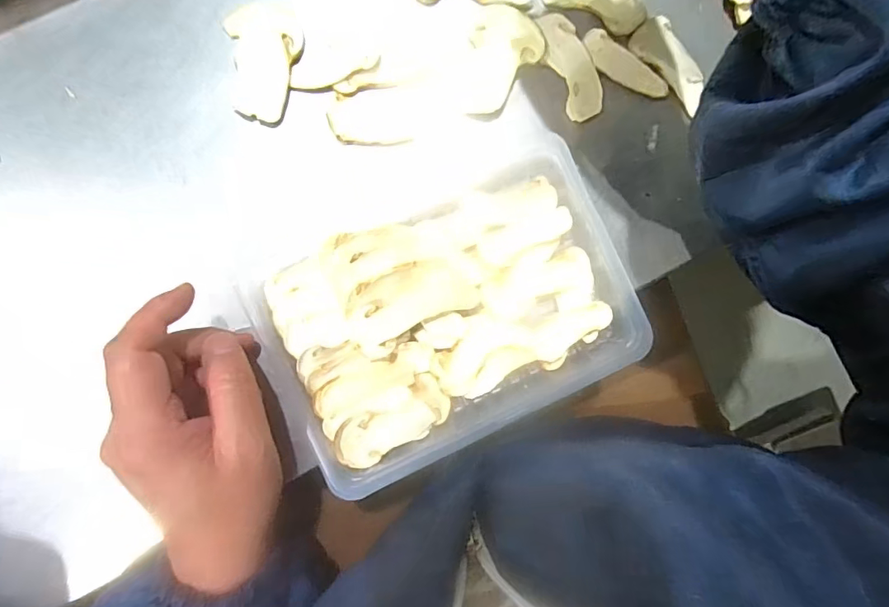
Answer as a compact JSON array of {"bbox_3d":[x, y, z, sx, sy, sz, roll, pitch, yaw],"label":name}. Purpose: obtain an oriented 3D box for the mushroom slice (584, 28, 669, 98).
[{"bbox_3d":[0.116,-0.152,0.313,0.061,0.006,0.020,36,85,-2],"label":"mushroom slice"}]

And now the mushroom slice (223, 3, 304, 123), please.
[{"bbox_3d":[-0.113,-0.147,0.294,0.045,0.005,0.068,15,86,-4],"label":"mushroom slice"}]

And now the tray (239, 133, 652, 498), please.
[{"bbox_3d":[0.005,0.000,0.292,0.209,0.033,0.153,-24,90,-5],"label":"tray"}]

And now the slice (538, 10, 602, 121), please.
[{"bbox_3d":[0.081,-0.151,0.308,0.028,0.004,0.068,-23,89,-5],"label":"slice"}]

